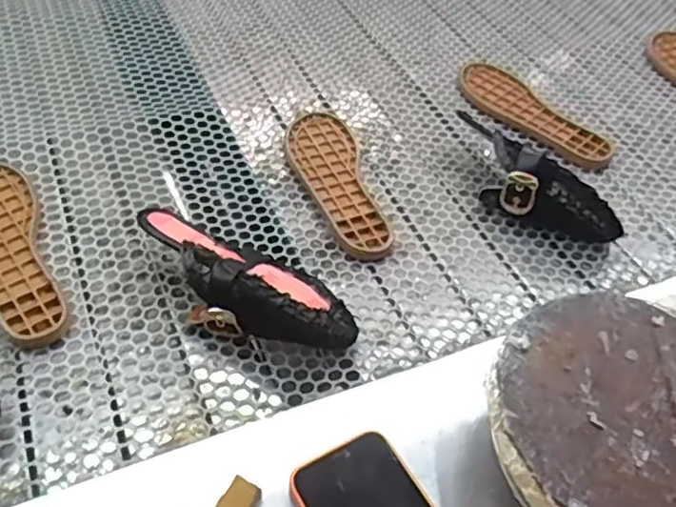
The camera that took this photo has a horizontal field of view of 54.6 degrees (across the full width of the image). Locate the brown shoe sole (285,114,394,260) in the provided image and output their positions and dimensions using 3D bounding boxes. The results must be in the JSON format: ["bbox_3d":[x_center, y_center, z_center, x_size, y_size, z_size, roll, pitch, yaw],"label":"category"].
[{"bbox_3d":[-0.005,-0.083,0.722,0.082,0.012,0.232,-9,48,-13],"label":"brown shoe sole"}]

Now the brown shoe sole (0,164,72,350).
[{"bbox_3d":[-0.308,-0.004,0.610,0.079,0.013,0.225,-22,53,-24],"label":"brown shoe sole"}]

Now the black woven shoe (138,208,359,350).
[{"bbox_3d":[-0.085,0.028,0.581,0.217,0.061,0.093,24,51,12],"label":"black woven shoe"}]

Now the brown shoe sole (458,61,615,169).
[{"bbox_3d":[0.247,-0.182,0.835,0.083,0.014,0.226,-32,57,-30],"label":"brown shoe sole"}]

